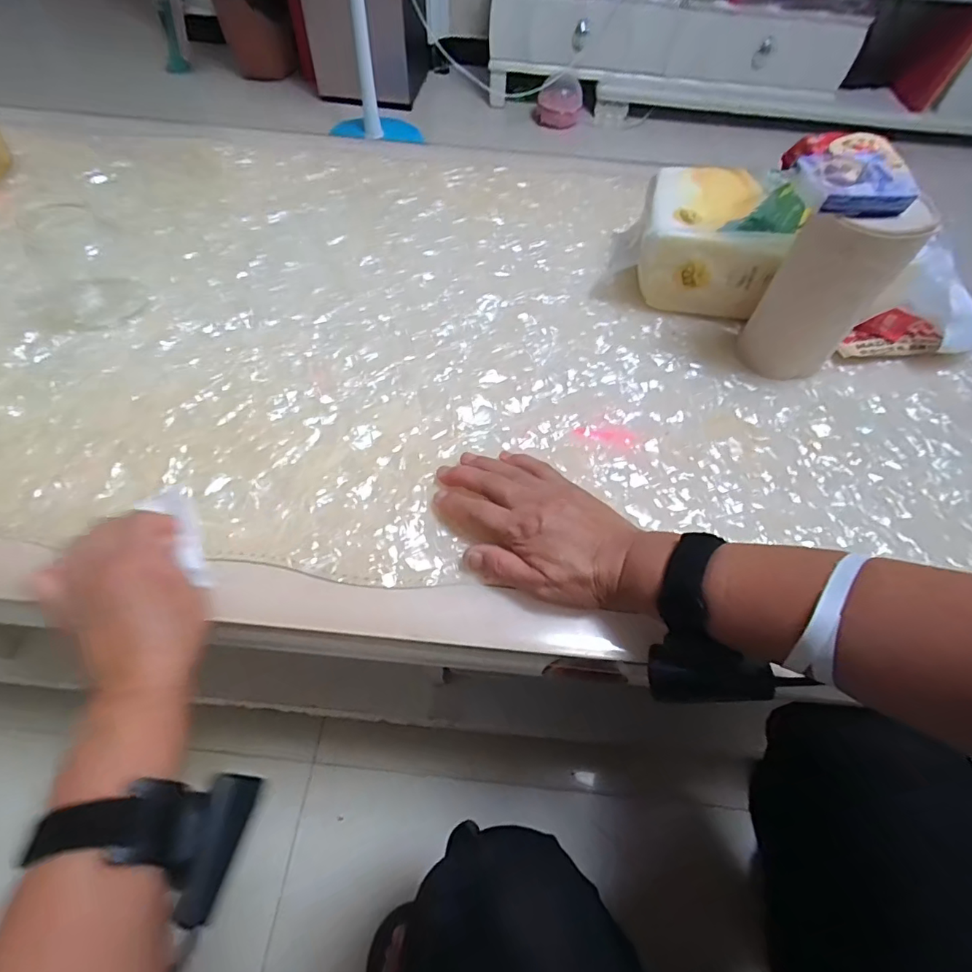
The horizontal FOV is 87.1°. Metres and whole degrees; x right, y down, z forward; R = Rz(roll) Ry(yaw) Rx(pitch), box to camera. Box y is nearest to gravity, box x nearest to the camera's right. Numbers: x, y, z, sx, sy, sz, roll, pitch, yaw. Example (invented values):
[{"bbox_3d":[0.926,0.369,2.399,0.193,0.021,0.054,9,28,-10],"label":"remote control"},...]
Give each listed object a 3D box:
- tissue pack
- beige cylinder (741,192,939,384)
[{"bbox_3d":[0.232,-0.257,0.536,0.134,0.100,0.125,22,60,10],"label":"tissue pack"},{"bbox_3d":[0.294,-0.169,0.451,0.080,0.158,0.076,35,63,18],"label":"beige cylinder"}]

